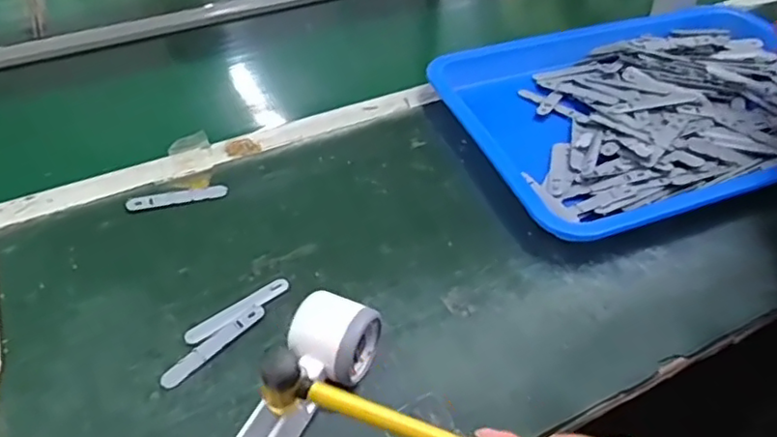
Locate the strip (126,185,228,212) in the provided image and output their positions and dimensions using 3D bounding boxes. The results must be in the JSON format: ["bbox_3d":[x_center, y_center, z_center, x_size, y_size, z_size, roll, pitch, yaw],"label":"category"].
[{"bbox_3d":[-0.212,-0.022,0.619,0.096,0.004,0.018,-11,43,-11],"label":"strip"}]

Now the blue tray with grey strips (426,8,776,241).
[{"bbox_3d":[0.303,-0.135,0.715,0.463,0.041,0.356,-14,44,-13],"label":"blue tray with grey strips"}]

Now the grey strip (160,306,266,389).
[{"bbox_3d":[-0.139,0.101,0.495,0.016,0.004,0.095,30,51,30],"label":"grey strip"}]

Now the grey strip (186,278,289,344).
[{"bbox_3d":[-0.126,0.077,0.520,0.094,0.004,0.018,-30,50,-28],"label":"grey strip"}]

